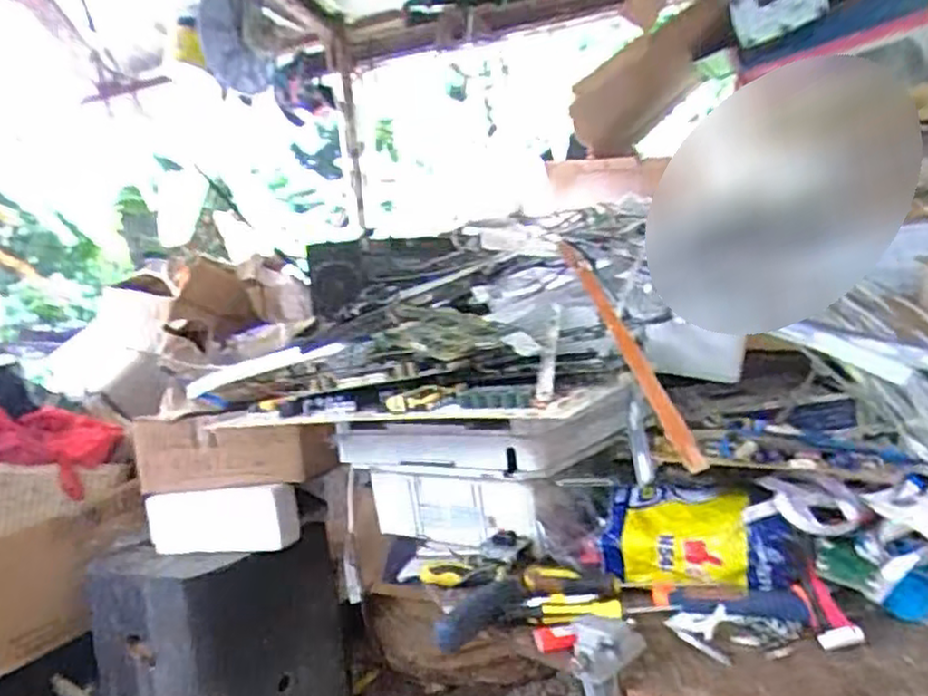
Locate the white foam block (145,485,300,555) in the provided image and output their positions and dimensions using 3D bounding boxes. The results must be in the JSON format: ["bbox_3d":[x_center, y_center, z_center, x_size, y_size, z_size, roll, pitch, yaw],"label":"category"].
[{"bbox_3d":[-0.397,0.278,1.140,0.272,0.094,0.048,-4,4,20],"label":"white foam block"}]

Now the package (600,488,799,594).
[{"bbox_3d":[0.203,0.165,0.625,0.152,0.072,0.072,-4,4,13],"label":"package"}]

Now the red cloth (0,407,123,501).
[{"bbox_3d":[-0.781,0.168,1.248,0.286,0.152,0.056,18,-27,-18],"label":"red cloth"}]

